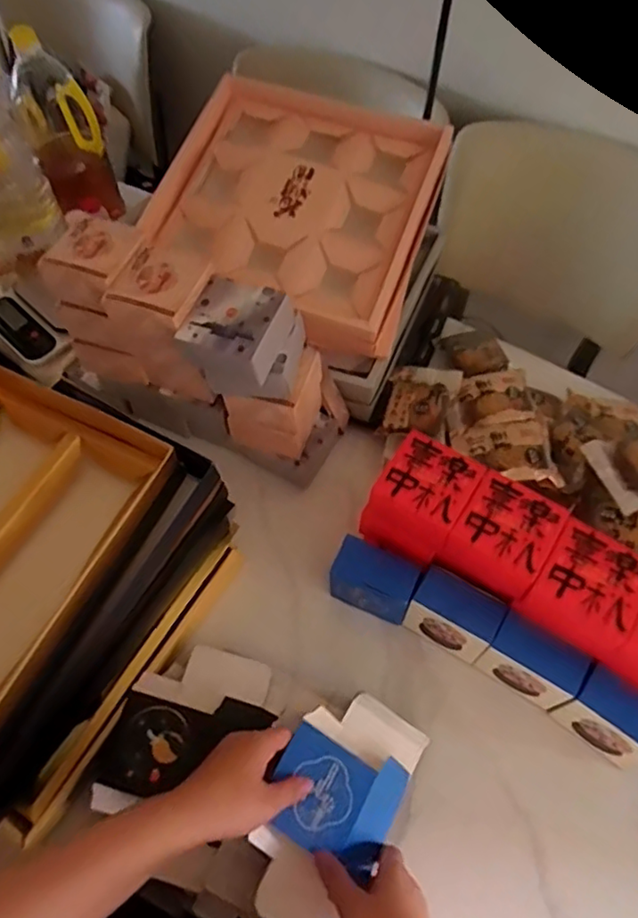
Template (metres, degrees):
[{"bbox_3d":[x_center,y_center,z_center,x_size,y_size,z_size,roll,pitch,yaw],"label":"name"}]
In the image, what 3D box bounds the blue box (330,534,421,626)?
[{"bbox_3d":[0.058,0.135,0.660,0.085,0.090,0.049,18,62,10],"label":"blue box"}]

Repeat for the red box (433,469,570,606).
[{"bbox_3d":[0.176,0.083,0.598,0.086,0.072,0.103,31,64,16],"label":"red box"}]

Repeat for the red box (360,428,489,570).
[{"bbox_3d":[0.105,0.041,0.624,0.087,0.070,0.101,31,64,16],"label":"red box"}]

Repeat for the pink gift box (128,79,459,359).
[{"bbox_3d":[-0.014,-0.336,0.800,0.355,0.073,0.354,25,75,7],"label":"pink gift box"}]

